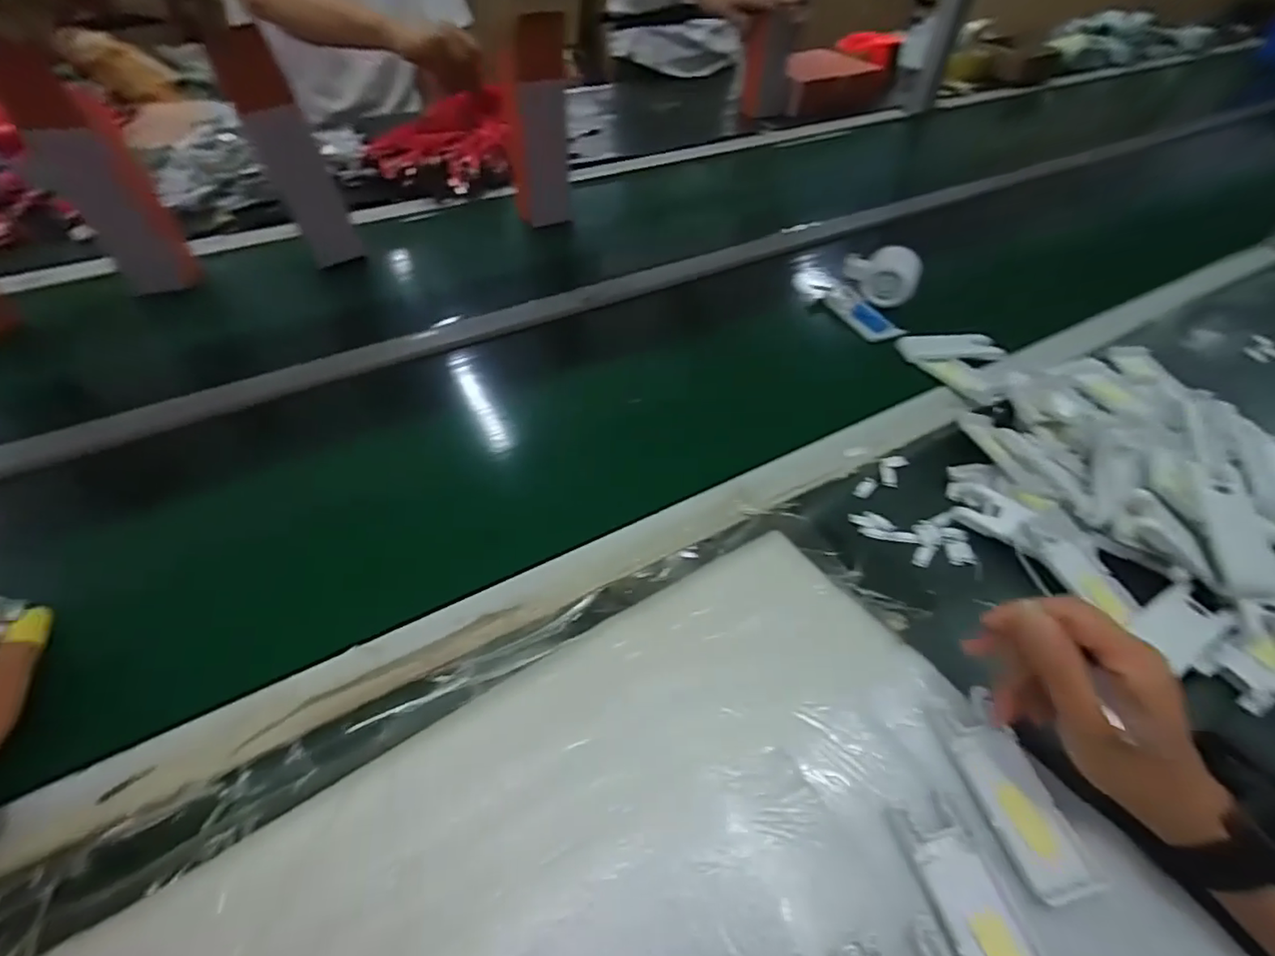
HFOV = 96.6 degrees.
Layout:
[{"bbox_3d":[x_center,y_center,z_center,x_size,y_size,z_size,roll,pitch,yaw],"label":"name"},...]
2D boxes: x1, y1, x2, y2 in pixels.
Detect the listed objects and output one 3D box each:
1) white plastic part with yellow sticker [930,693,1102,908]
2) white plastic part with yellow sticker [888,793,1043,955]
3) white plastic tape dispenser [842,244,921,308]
[{"bbox_3d":[0.214,0.176,0.323,0.042,0.009,0.101,-10,49,-9],"label":"white plastic part with yellow sticker"},{"bbox_3d":[0.173,0.220,0.289,0.042,0.012,0.100,-13,49,-11],"label":"white plastic part with yellow sticker"},{"bbox_3d":[0.290,-0.240,0.678,0.086,0.052,0.058,18,49,14],"label":"white plastic tape dispenser"}]

